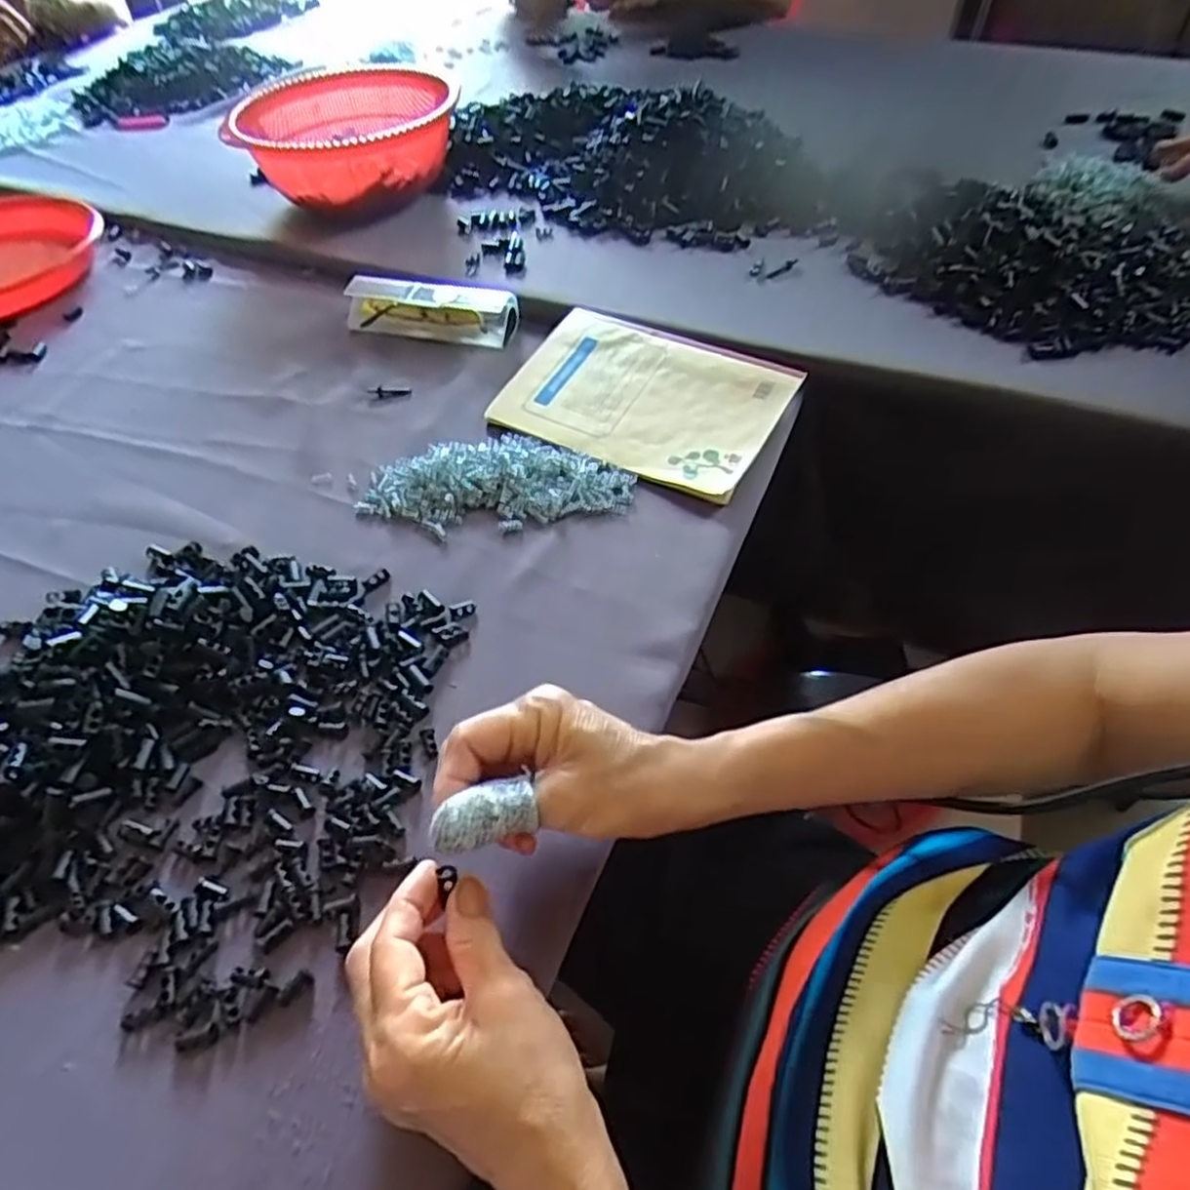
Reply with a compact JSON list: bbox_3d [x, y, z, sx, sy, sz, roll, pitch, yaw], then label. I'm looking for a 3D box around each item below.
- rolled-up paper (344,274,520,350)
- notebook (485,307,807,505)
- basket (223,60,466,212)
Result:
[{"bbox_3d":[-0.150,-0.255,0.660,0.155,0.032,0.040,11,54,14],"label":"rolled-up paper"},{"bbox_3d":[0.038,-0.155,0.570,0.202,0.013,0.144,22,57,21],"label":"notebook"},{"bbox_3d":[-0.265,-0.486,0.804,0.219,0.094,0.232,-4,50,0],"label":"basket"}]

